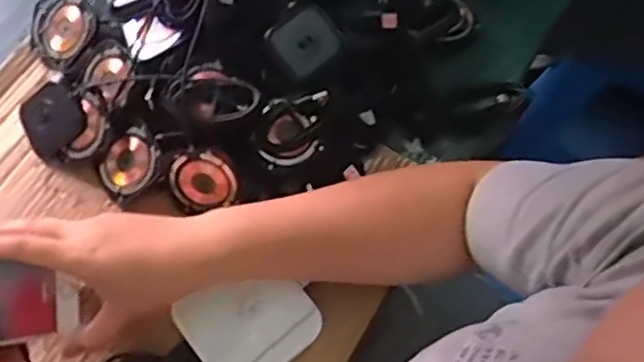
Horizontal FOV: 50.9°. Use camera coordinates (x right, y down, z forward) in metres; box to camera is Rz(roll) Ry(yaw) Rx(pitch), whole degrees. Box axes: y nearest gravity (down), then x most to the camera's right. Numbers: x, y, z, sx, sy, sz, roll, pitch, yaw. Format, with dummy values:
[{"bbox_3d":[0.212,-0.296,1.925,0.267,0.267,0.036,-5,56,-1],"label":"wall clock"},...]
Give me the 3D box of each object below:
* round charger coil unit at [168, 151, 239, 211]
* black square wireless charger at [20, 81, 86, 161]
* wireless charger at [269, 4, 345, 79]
[{"bbox_3d":[-0.094,-0.001,0.536,0.053,0.052,0.006,-3,32,9],"label":"round charger coil unit"},{"bbox_3d":[-0.227,-0.052,0.563,0.055,0.010,0.058,-42,75,10],"label":"black square wireless charger"},{"bbox_3d":[-0.011,-0.115,0.551,0.052,0.011,0.046,-42,87,-9],"label":"wireless charger"}]

